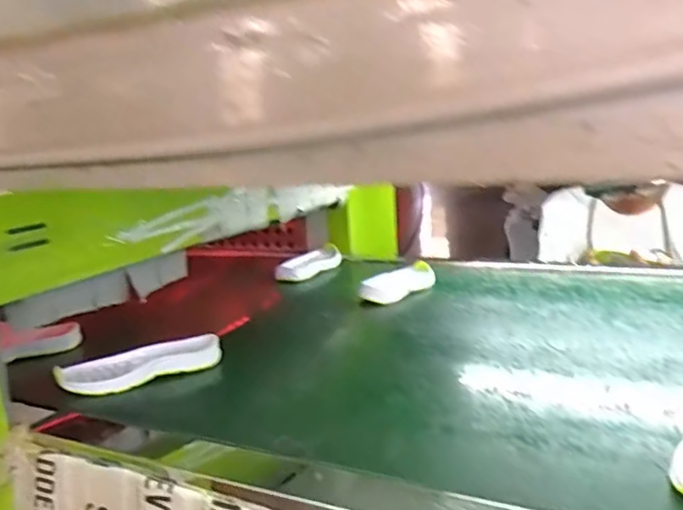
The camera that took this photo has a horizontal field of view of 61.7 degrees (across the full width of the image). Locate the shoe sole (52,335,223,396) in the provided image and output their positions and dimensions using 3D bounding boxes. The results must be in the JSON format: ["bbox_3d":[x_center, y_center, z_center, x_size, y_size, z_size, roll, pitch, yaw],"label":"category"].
[{"bbox_3d":[-0.223,0.118,0.639,0.168,0.028,0.065,-10,14,-27],"label":"shoe sole"}]

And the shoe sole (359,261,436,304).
[{"bbox_3d":[0.098,0.040,0.894,0.058,0.025,0.170,6,15,38],"label":"shoe sole"}]

